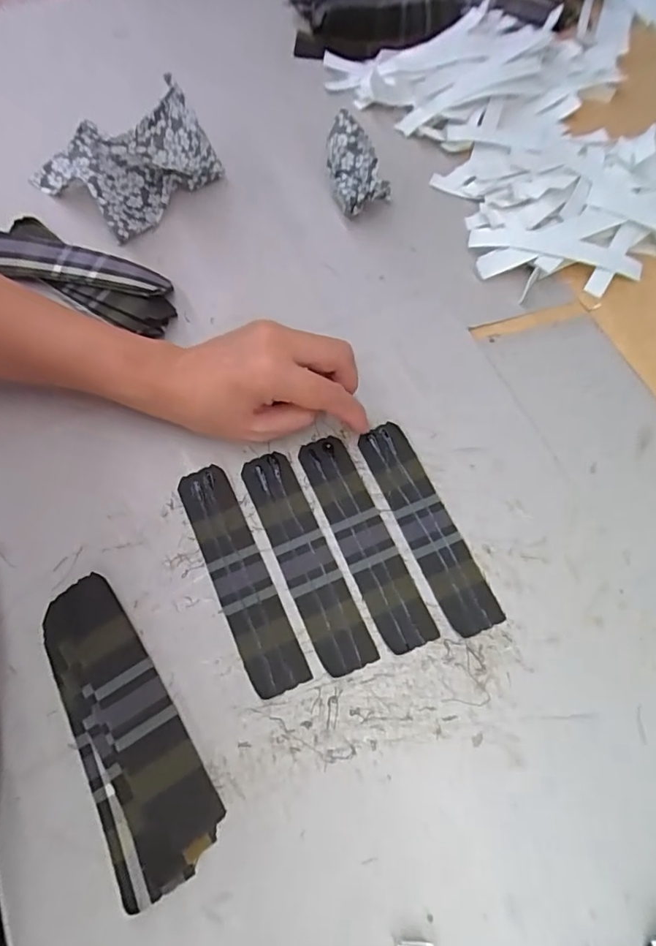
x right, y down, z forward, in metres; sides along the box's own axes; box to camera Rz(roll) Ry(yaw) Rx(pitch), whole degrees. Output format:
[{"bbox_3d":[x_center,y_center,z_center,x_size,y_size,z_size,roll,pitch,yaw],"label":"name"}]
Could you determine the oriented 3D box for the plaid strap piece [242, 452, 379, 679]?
[{"bbox_3d":[-0.014,0.049,0.310,0.032,0.004,0.140,-22,68,-11],"label":"plaid strap piece"}]

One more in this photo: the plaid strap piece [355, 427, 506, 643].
[{"bbox_3d":[0.061,0.030,0.321,0.030,0.004,0.138,-21,68,-11],"label":"plaid strap piece"}]

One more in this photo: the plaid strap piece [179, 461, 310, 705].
[{"bbox_3d":[-0.053,0.059,0.305,0.032,0.004,0.139,-23,68,-11],"label":"plaid strap piece"}]

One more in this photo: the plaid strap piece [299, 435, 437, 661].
[{"bbox_3d":[0.022,0.039,0.318,0.034,0.004,0.140,-21,67,-11],"label":"plaid strap piece"}]

